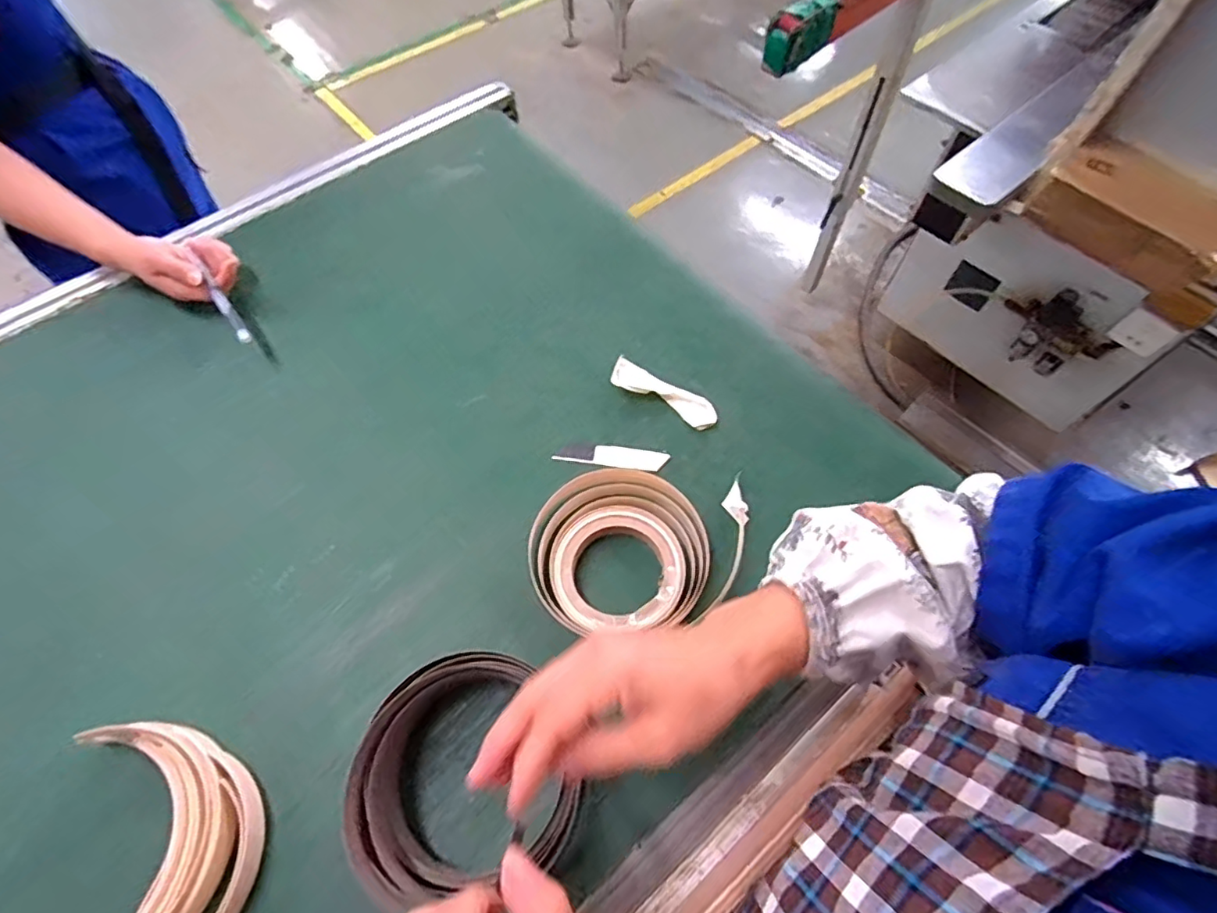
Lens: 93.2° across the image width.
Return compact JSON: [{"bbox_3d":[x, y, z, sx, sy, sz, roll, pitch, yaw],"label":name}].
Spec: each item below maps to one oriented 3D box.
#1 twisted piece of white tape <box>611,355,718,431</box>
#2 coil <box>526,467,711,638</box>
[{"bbox_3d":[0.056,-0.062,0.572,0.112,0.018,0.034,26,66,14],"label":"twisted piece of white tape"},{"bbox_3d":[0.008,0.076,0.483,0.146,0.021,0.134,-1,62,1],"label":"coil"}]

